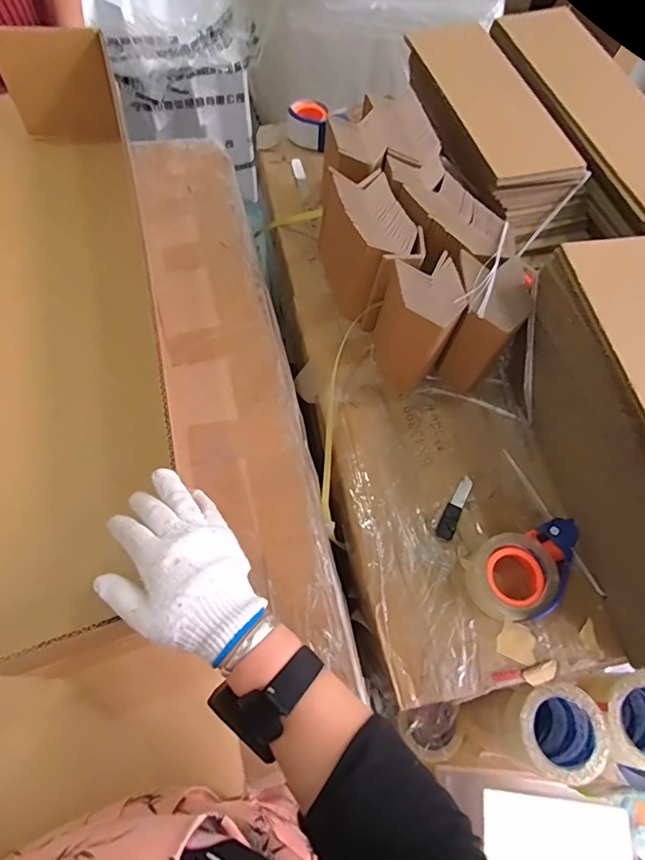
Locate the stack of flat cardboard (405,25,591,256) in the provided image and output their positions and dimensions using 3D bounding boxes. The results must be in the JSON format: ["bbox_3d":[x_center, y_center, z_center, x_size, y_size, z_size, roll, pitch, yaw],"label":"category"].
[{"bbox_3d":[0.320,-0.579,0.941,0.206,0.112,0.531,-10,65,-8],"label":"stack of flat cardboard"}]

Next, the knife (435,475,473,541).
[{"bbox_3d":[0.188,0.110,0.695,0.023,0.005,0.100,28,66,11],"label":"knife"}]

